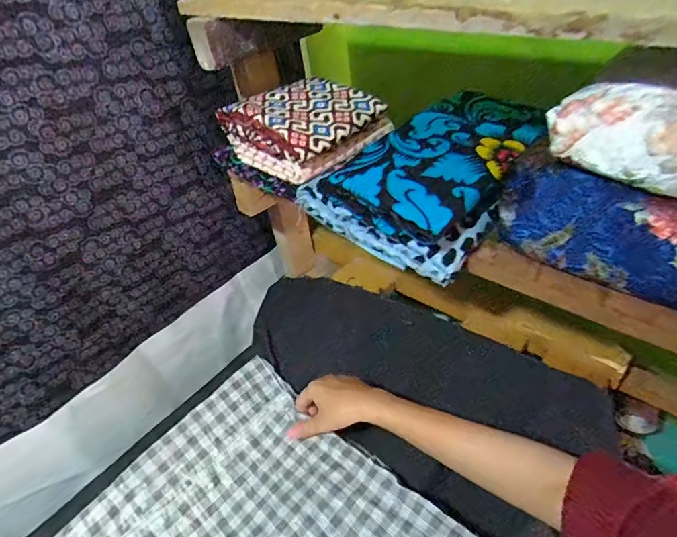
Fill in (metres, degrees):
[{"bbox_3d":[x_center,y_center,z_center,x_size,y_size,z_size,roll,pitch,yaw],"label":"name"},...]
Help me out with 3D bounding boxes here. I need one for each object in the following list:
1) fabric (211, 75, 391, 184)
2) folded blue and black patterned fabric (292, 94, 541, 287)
[{"bbox_3d":[-0.043,-0.197,0.576,0.153,0.067,0.171,28,51,35],"label":"fabric"},{"bbox_3d":[0.112,-0.114,0.506,0.192,0.086,0.261,28,51,35],"label":"folded blue and black patterned fabric"}]

